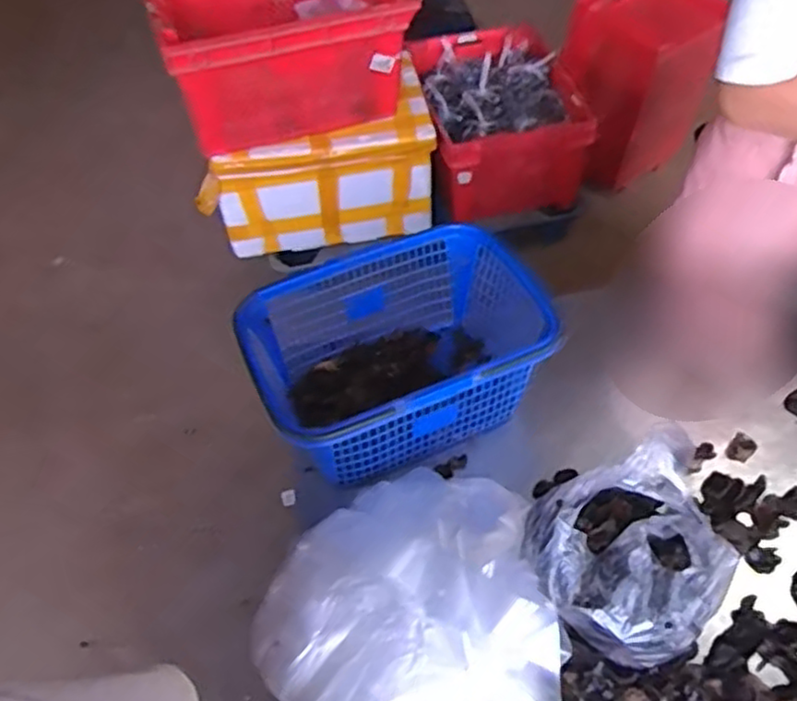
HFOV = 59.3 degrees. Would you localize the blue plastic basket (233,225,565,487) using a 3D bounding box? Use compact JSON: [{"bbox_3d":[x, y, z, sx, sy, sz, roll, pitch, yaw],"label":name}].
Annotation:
[{"bbox_3d":[0.009,0.008,0.861,0.351,0.172,0.233,-23,52,-14],"label":"blue plastic basket"}]

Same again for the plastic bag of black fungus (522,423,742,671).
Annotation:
[{"bbox_3d":[0.243,0.204,0.715,0.210,0.100,0.196,-14,50,-8],"label":"plastic bag of black fungus"}]

